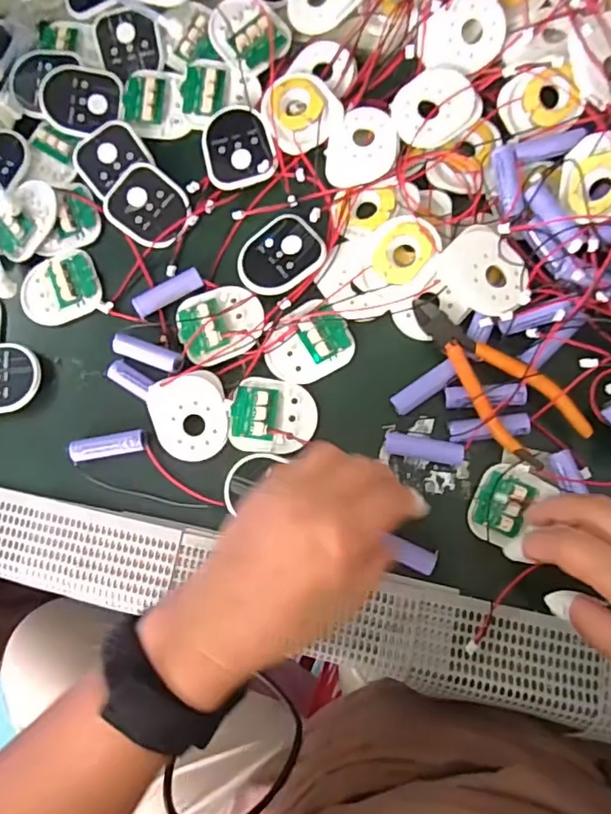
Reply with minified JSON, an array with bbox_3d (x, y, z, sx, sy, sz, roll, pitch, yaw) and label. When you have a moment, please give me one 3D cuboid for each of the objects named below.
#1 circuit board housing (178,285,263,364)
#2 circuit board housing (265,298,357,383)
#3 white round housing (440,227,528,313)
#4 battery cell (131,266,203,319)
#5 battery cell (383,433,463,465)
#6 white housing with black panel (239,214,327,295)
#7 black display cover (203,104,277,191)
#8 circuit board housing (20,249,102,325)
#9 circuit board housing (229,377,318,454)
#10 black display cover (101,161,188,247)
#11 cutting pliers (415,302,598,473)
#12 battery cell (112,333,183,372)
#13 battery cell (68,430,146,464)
[{"bbox_3d":[-0.059,-0.058,0.385,0.058,0.009,0.047,-27,77,0],"label":"circuit board housing"},{"bbox_3d":[0.000,-0.043,0.382,0.058,0.009,0.049,-30,77,-1],"label":"circuit board housing"},{"bbox_3d":[0.117,-0.089,0.359,0.047,0.017,0.054,-44,78,-4],"label":"white round housing"},{"bbox_3d":[-0.096,-0.081,0.392,0.049,0.012,0.016,-29,77,0],"label":"battery cell"},{"bbox_3d":[0.077,0.027,0.366,0.050,0.011,0.014,10,80,8],"label":"battery cell"},{"bbox_3d":[-0.017,-0.104,0.386,0.058,0.009,0.050,-40,77,-3],"label":"white housing with black panel"},{"bbox_3d":[-0.048,-0.187,0.398,0.049,0.010,0.058,-12,78,3],"label":"black display cover"},{"bbox_3d":[-0.178,-0.087,0.405,0.056,0.008,0.049,-23,77,1],"label":"circuit board housing"},{"bbox_3d":[-0.022,0.006,0.377,0.056,0.009,0.049,5,79,7],"label":"circuit board housing"},{"bbox_3d":[-0.113,-0.143,0.400,0.060,0.009,0.049,40,91,8],"label":"black display cover"},{"bbox_3d":[0.115,-0.017,0.355,0.129,0.016,0.047,44,86,12],"label":"cutting pliers"},{"bbox_3d":[-0.108,-0.037,0.387,0.052,0.011,0.015,19,81,9],"label":"battery cell"},{"bbox_3d":[-0.133,0.026,0.381,0.052,0.011,0.015,-12,78,4],"label":"battery cell"}]

